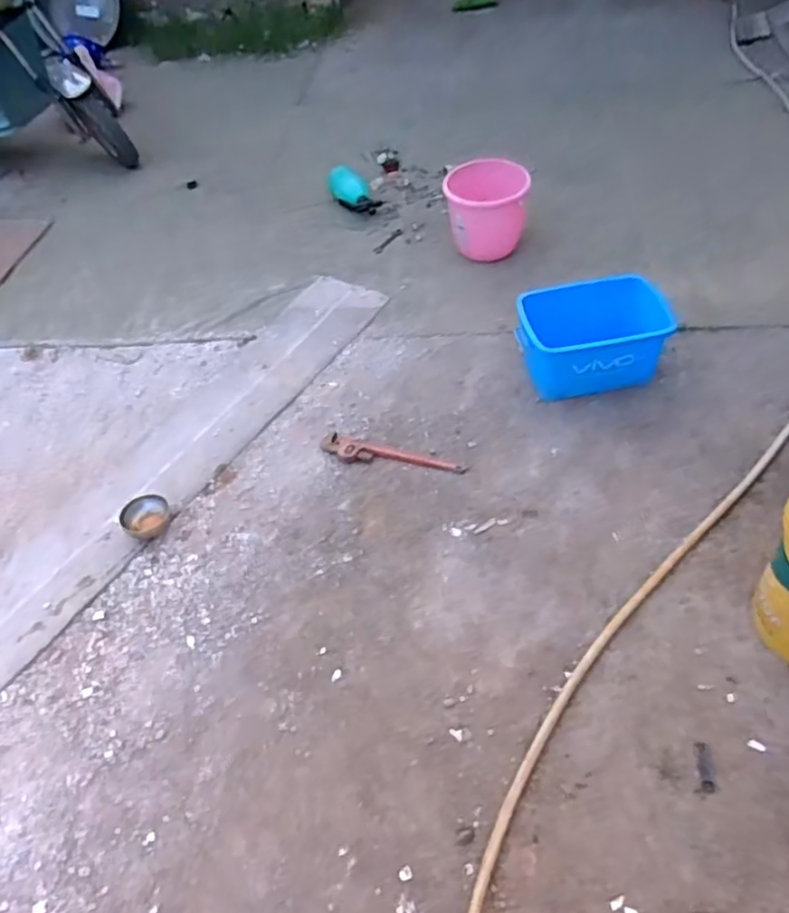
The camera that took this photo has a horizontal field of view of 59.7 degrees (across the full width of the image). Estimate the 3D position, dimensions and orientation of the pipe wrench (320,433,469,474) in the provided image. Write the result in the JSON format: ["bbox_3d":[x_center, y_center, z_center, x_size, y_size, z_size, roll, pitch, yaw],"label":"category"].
[{"bbox_3d":[-0.007,-0.006,1.911,0.416,0.048,0.093,7,50,13],"label":"pipe wrench"}]

